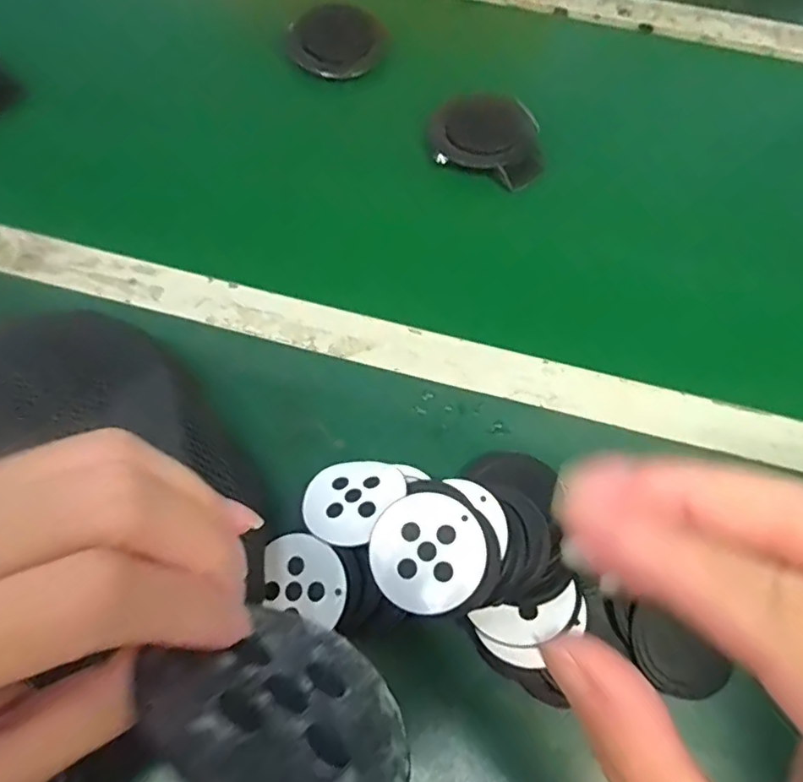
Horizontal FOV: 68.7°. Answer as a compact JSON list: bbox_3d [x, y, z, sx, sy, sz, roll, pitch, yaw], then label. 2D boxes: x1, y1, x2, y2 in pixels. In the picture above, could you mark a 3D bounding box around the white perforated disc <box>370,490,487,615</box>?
[{"bbox_3d":[0.014,0.087,0.318,0.061,0.004,0.060,-3,71,8],"label":"white perforated disc"}]

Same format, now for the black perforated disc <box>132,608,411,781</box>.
[{"bbox_3d":[-0.022,0.068,0.124,0.051,0.060,0.004,33,97,21],"label":"black perforated disc"}]

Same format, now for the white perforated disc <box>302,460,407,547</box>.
[{"bbox_3d":[-0.029,0.063,0.347,0.055,0.005,0.059,-8,45,8],"label":"white perforated disc"}]

